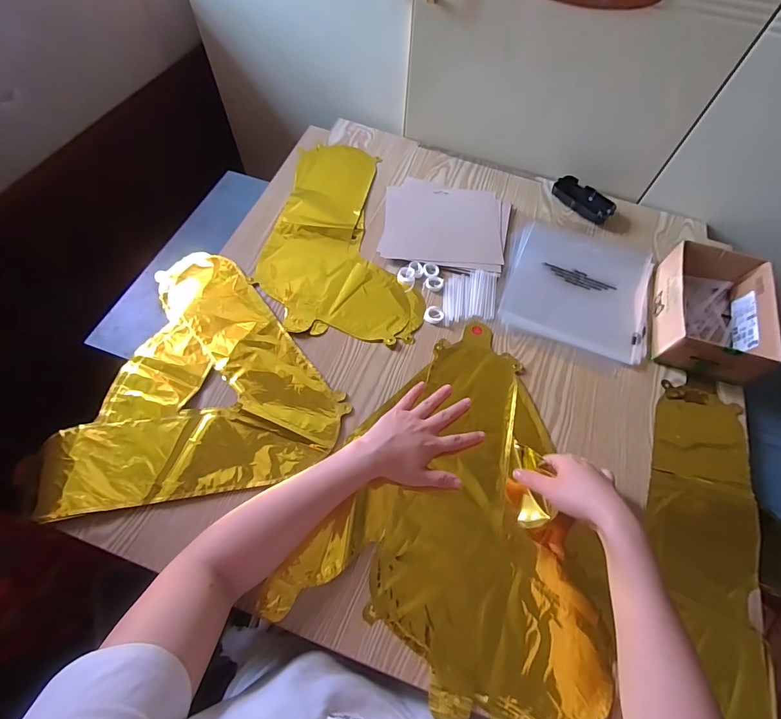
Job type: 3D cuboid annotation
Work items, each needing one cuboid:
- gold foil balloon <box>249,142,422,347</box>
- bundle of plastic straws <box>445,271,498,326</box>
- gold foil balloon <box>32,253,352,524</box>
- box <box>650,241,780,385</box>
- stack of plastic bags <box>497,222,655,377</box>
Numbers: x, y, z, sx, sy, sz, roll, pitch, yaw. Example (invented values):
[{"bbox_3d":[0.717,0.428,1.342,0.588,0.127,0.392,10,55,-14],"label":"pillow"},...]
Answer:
[{"bbox_3d":[-0.063,-0.209,0.650,0.250,0.008,0.386,9,64,1],"label":"gold foil balloon"},{"bbox_3d":[0.121,-0.094,0.597,0.078,0.004,0.098,6,64,0],"label":"bundle of plastic straws"},{"bbox_3d":[-0.250,-0.002,0.528,0.333,0.012,0.354,-8,65,-6],"label":"gold foil balloon"},{"bbox_3d":[0.451,-0.069,0.561,0.129,0.062,0.185,18,65,6],"label":"box"},{"bbox_3d":[0.288,-0.111,0.616,0.213,0.012,0.245,20,65,7],"label":"stack of plastic bags"}]

